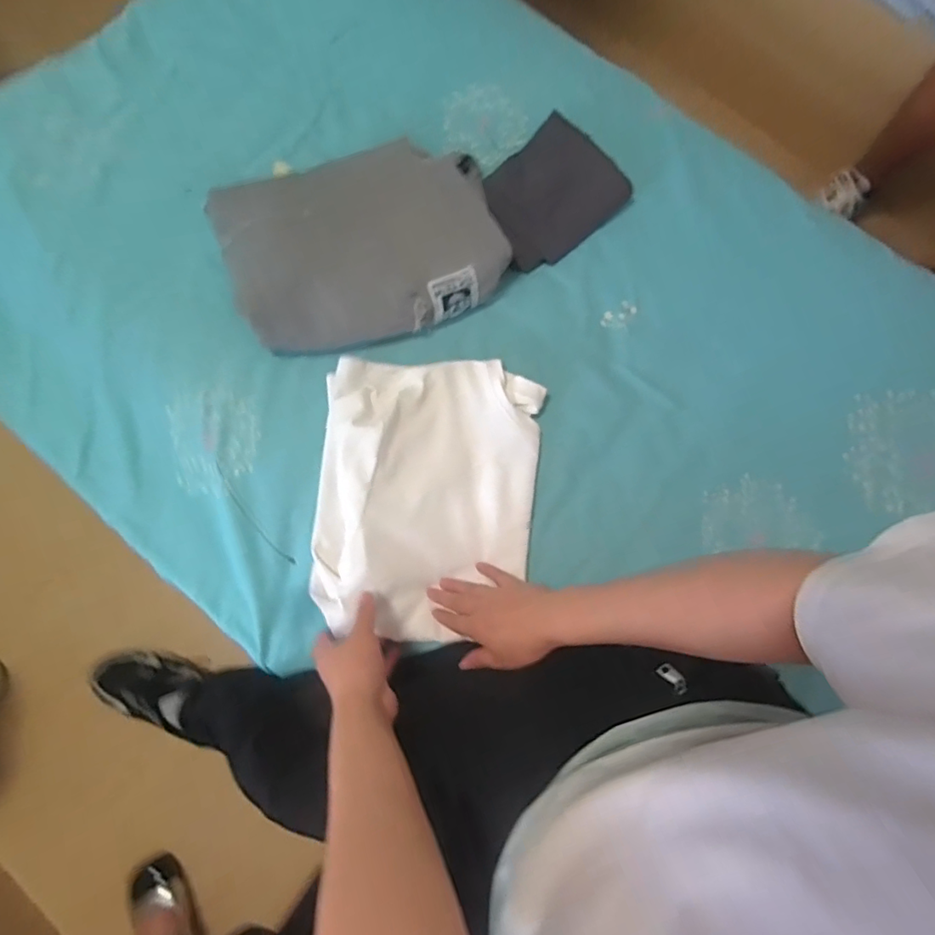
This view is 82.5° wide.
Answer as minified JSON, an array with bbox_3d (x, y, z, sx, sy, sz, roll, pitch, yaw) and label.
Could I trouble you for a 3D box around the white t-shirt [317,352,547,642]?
[{"bbox_3d":[-0.053,0.031,0.661,0.255,0.059,0.339,3,80,-9],"label":"white t-shirt"}]

